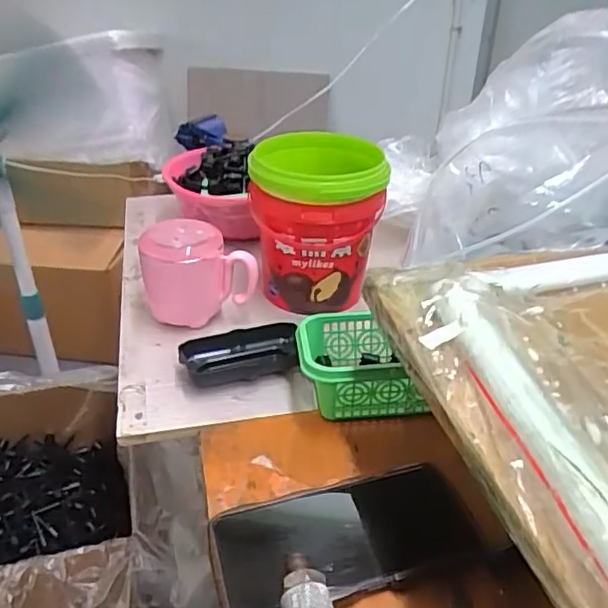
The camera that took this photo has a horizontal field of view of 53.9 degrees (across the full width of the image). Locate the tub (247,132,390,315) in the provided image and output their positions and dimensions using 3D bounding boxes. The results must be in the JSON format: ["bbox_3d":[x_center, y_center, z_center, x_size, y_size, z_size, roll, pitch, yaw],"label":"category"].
[{"bbox_3d":[0.011,-0.084,0.619,0.127,0.147,0.136,-1,33,-3],"label":"tub"}]

